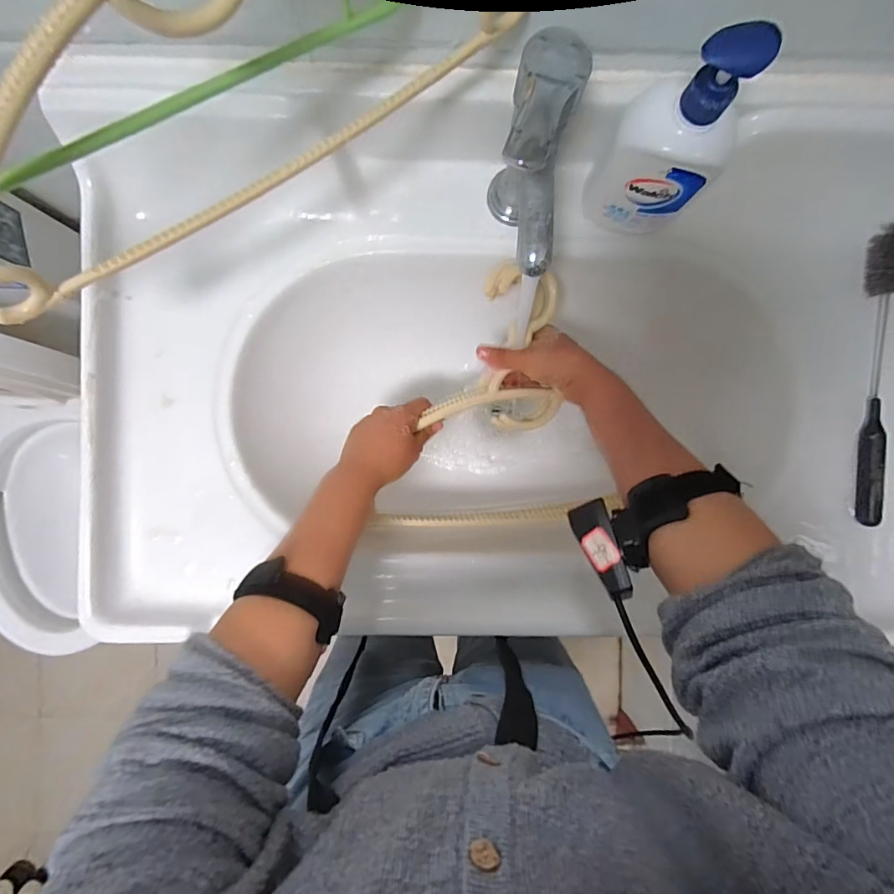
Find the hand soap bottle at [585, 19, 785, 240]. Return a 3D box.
[{"bbox_3d":[0.178,-0.238,0.382,0.092,0.191,0.051,25,90,-1],"label":"hand soap bottle"}]

